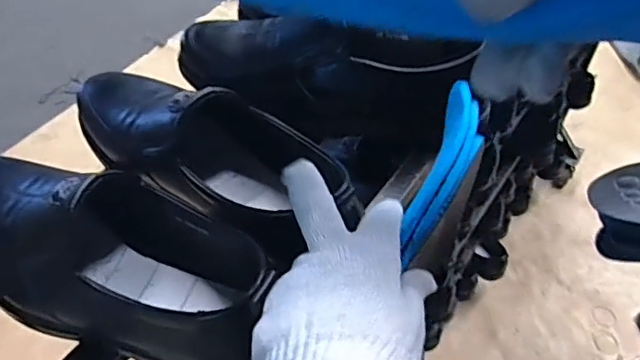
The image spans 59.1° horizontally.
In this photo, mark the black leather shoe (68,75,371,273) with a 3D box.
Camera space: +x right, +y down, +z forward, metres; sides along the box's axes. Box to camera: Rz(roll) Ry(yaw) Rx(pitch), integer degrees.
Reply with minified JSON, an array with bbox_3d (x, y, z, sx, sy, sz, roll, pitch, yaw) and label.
[{"bbox_3d":[-0.083,-0.017,0.426,0.285,0.089,0.088,18,55,27],"label":"black leather shoe"}]

